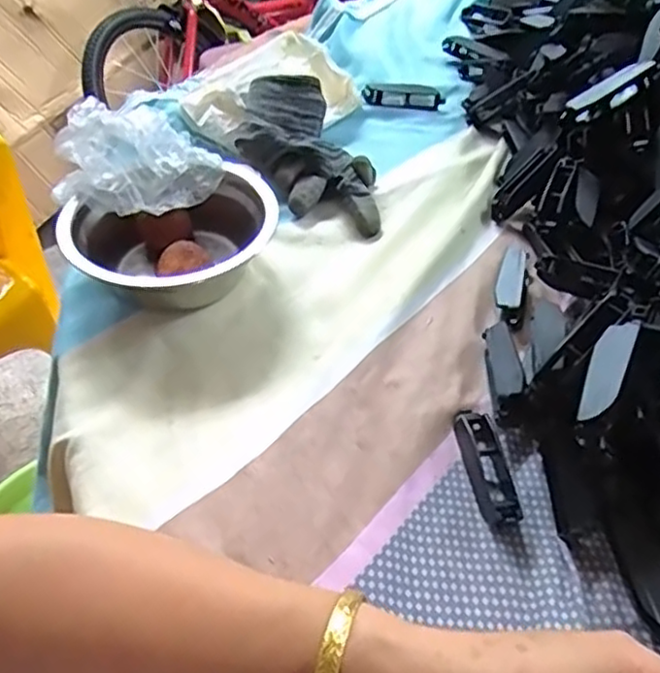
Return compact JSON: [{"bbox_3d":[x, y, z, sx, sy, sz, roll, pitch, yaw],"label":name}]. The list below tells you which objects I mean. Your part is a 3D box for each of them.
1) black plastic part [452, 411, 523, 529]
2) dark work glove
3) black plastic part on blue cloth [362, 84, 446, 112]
[{"bbox_3d":[0.085,0.069,0.366,0.022,0.014,0.072,-4,46,-5],"label":"black plastic part"},{"bbox_3d":[-0.016,-0.142,0.544,0.084,0.029,0.170,-21,65,-21],"label":"dark work glove"},{"bbox_3d":[0.070,-0.230,0.652,0.075,0.014,0.031,4,46,2],"label":"black plastic part on blue cloth"}]

